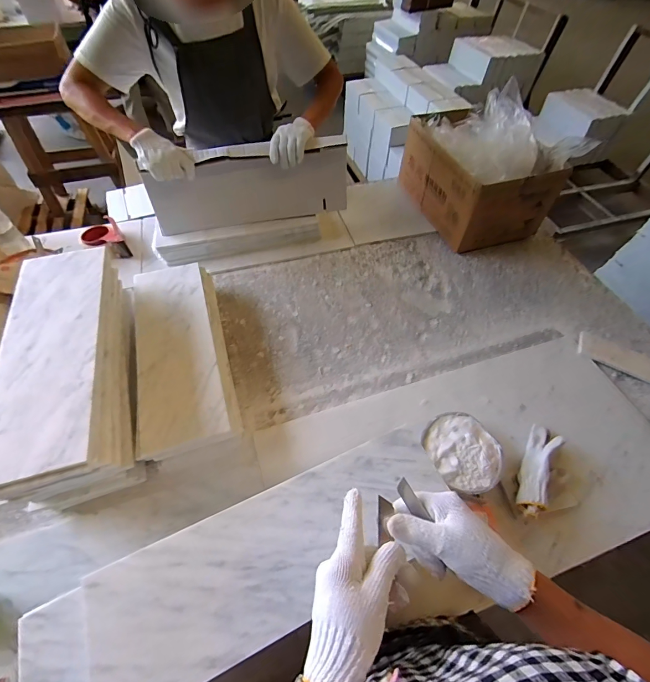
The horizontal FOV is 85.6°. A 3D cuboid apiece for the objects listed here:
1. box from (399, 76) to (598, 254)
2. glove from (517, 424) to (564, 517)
[{"bbox_3d":[0.469,-0.516,1.057,0.313,0.254,0.433,-14,56,-14],"label":"box"},{"bbox_3d":[0.396,0.237,0.656,0.052,0.046,0.185,26,58,15],"label":"glove"}]

